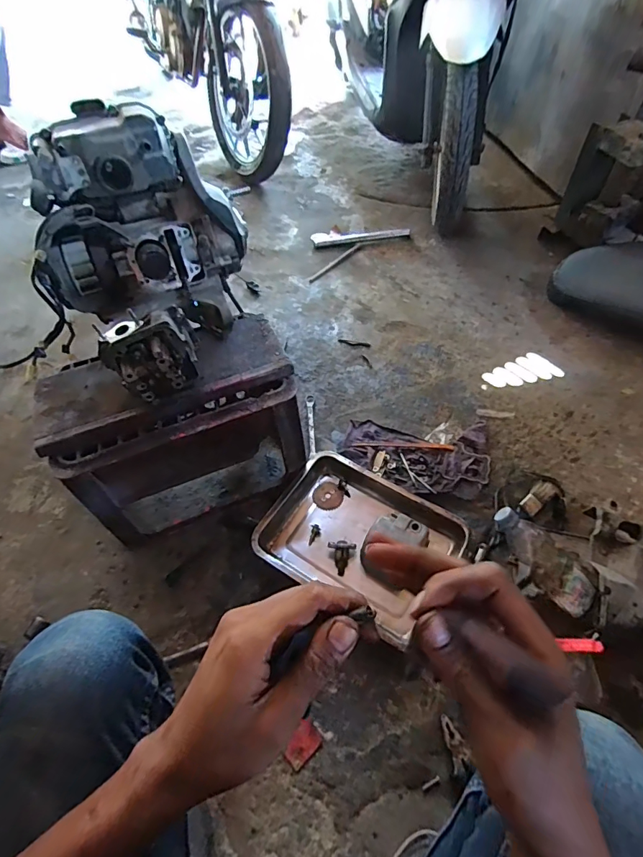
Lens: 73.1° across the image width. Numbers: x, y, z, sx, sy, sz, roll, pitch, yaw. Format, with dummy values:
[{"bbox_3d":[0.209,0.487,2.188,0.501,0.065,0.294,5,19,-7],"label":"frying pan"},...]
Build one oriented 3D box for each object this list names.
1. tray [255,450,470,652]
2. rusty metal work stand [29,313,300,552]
[{"bbox_3d":[0.075,0.208,0.825,0.348,0.050,0.257,26,61,17],"label":"tray"},{"bbox_3d":[-0.258,0.004,0.852,0.411,0.289,0.247,-21,53,-12],"label":"rusty metal work stand"}]

